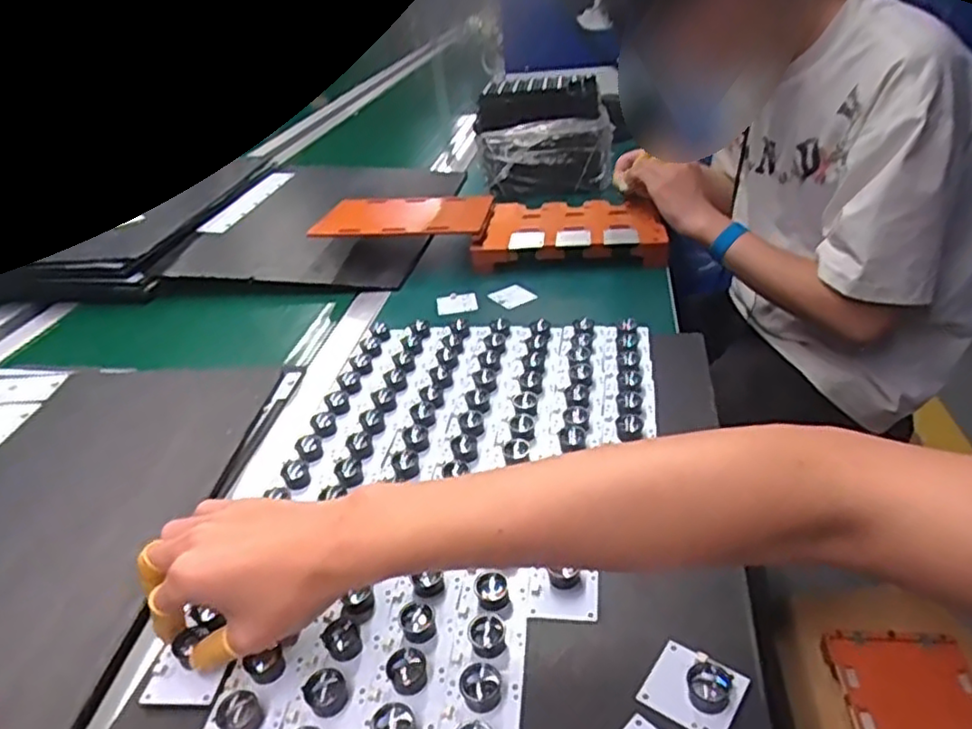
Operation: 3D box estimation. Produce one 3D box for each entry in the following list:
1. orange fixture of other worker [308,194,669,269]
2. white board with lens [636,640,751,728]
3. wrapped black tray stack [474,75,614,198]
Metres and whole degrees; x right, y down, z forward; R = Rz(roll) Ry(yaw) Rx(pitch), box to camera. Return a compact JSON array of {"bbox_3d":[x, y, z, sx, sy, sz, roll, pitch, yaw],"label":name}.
[{"bbox_3d":[0.008,-0.190,0.927,0.470,0.058,0.185,2,33,14],"label":"orange fixture of other worker"},{"bbox_3d":[0.114,0.177,0.371,0.047,0.013,0.042,19,39,35],"label":"white board with lens"},{"bbox_3d":[0.097,-0.374,1.097,0.216,0.157,0.105,-3,32,6],"label":"wrapped black tray stack"}]

